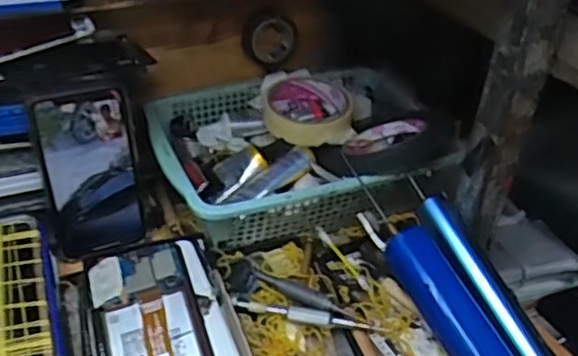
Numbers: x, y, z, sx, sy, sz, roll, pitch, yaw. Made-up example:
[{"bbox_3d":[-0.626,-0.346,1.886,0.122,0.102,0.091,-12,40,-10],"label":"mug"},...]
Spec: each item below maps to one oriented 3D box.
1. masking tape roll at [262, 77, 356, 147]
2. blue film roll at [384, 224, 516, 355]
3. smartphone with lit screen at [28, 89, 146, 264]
[{"bbox_3d":[0.020,-0.071,0.621,0.090,0.021,0.095,3,36,-2],"label":"masking tape roll"},{"bbox_3d":[0.119,0.095,0.459,0.029,0.035,0.130,-15,57,-26],"label":"blue film roll"},{"bbox_3d":[-0.159,-0.002,0.505,0.072,0.141,0.009,-14,30,-21],"label":"smartphone with lit screen"}]

